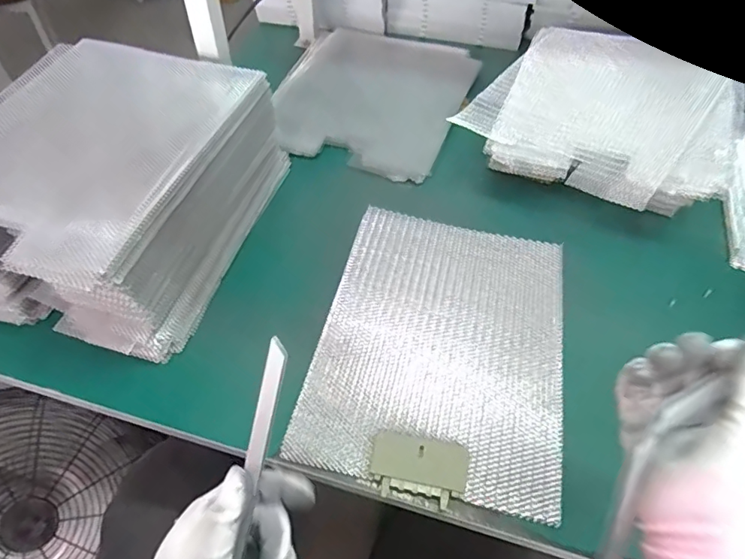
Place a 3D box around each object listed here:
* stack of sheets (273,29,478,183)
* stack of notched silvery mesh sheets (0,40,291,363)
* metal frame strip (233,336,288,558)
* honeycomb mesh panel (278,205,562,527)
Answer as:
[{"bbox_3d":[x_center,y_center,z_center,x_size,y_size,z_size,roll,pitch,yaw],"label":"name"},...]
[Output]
[{"bbox_3d":[-0.002,-0.303,0.815,0.290,0.020,0.357,18,55,8],"label":"stack of sheets"},{"bbox_3d":[-0.295,-0.102,0.587,0.274,0.177,0.343,13,52,10],"label":"stack of notched silvery mesh sheets"},{"bbox_3d":[-0.092,0.178,0.354,0.015,0.016,0.278,14,97,11],"label":"metal frame strip"},{"bbox_3d":[0.076,0.056,0.540,0.243,0.015,0.325,11,51,9],"label":"honeycomb mesh panel"}]

